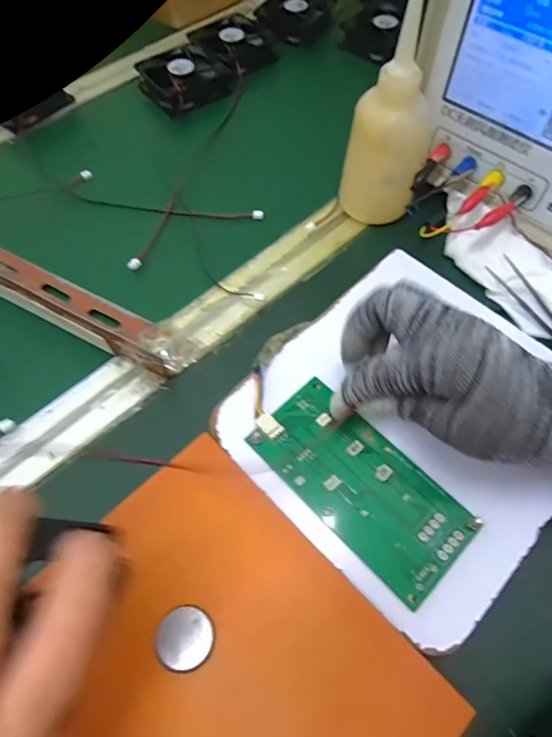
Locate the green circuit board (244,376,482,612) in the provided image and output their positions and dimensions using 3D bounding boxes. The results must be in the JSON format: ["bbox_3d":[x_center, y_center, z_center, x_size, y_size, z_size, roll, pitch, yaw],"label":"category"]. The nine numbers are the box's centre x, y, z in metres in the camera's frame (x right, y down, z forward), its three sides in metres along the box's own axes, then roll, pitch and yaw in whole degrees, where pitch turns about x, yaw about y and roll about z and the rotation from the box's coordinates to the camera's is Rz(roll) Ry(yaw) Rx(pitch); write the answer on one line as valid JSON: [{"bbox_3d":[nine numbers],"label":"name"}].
[{"bbox_3d":[0.050,0.066,0.278,0.064,0.008,0.133,-40,67,-19],"label":"green circuit board"}]

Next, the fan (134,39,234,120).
[{"bbox_3d":[-0.103,-0.325,0.515,0.089,0.026,0.077,-33,61,-17],"label":"fan"}]

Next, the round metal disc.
[{"bbox_3d":[-0.046,0.137,0.236,0.028,0.006,0.028,-2,57,2],"label":"round metal disc"}]

